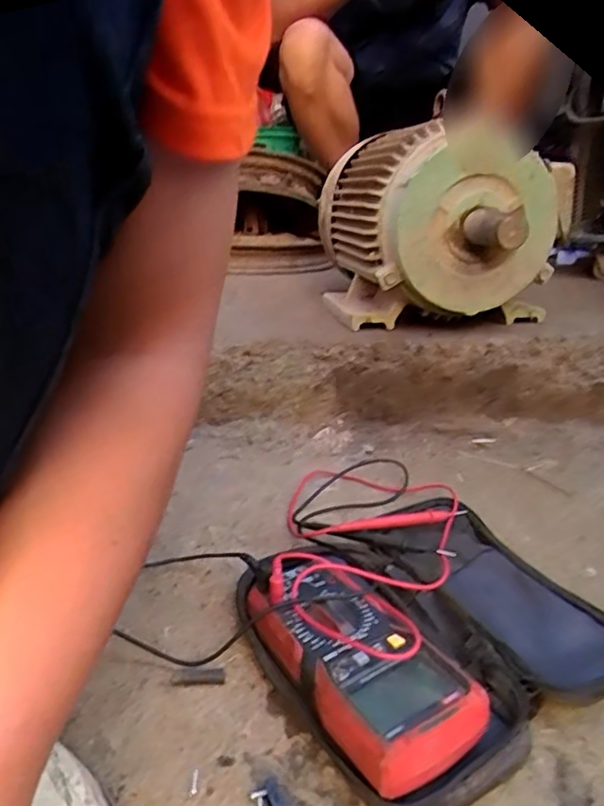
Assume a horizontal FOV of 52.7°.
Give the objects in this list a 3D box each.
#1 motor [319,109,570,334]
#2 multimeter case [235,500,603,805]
[{"bbox_3d":[0.182,-0.201,0.761,0.235,0.201,0.341,-4,18,-12],"label":"motor"},{"bbox_3d":[0.097,0.165,0.470,0.253,0.059,0.230,-11,20,-31],"label":"multimeter case"}]

